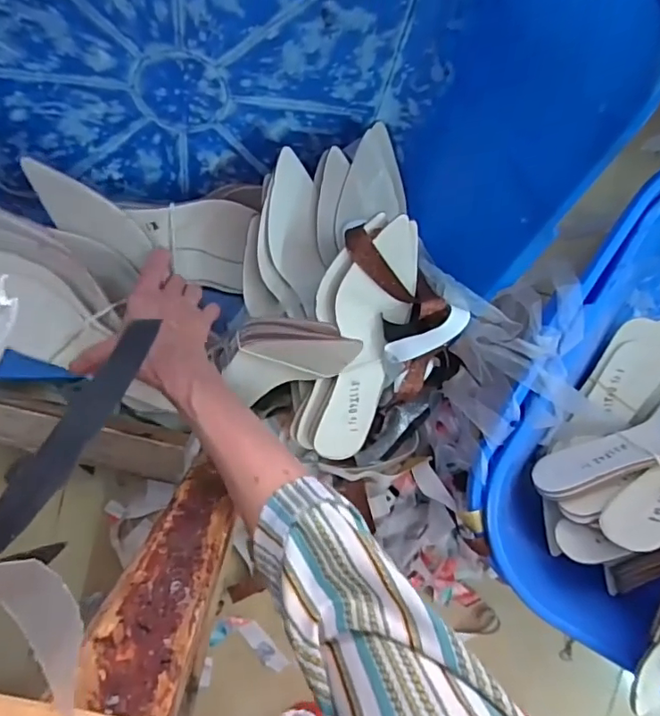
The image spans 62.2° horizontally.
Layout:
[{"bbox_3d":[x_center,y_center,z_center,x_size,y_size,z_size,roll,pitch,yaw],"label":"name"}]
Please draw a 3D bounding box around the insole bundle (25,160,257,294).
[{"bbox_3d":[-0.178,-0.131,0.546,0.218,0.039,0.086,10,95,-36],"label":"insole bundle"}]

